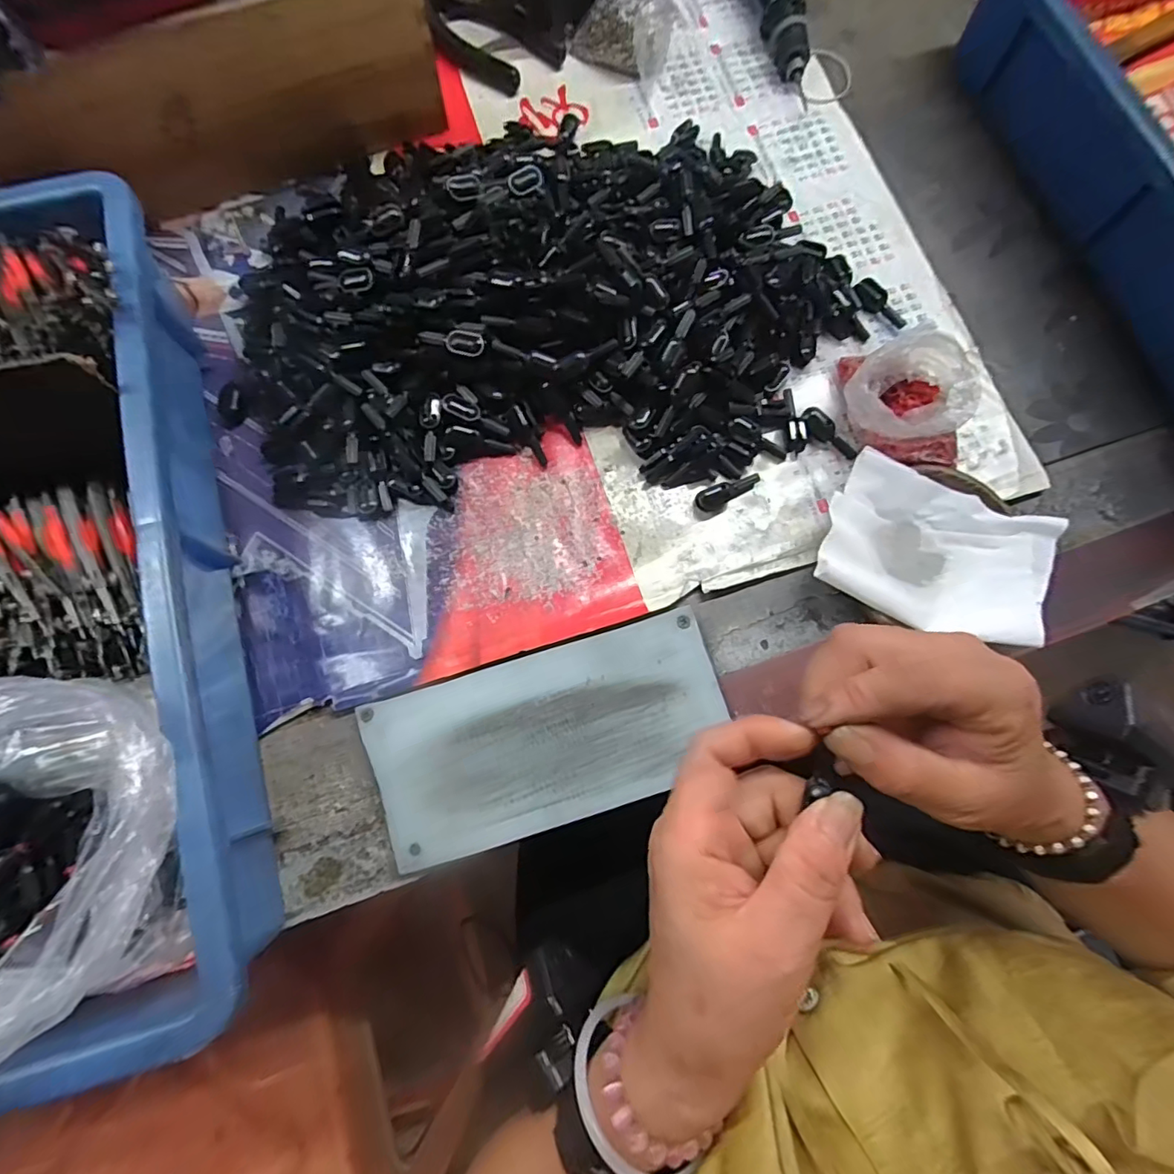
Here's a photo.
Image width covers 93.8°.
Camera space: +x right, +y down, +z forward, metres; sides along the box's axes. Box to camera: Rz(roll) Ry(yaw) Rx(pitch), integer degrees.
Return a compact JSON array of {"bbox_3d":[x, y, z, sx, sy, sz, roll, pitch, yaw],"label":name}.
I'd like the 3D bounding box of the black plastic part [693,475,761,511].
[{"bbox_3d":[0.090,-0.060,0.345,0.043,0.013,0.013,-18,78,-5],"label":"black plastic part"}]

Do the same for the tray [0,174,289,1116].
[{"bbox_3d":[-0.332,0.015,0.276,0.281,0.096,0.425,-16,77,-5],"label":"tray"}]

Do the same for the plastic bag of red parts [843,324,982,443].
[{"bbox_3d":[0.199,-0.118,0.345,0.081,0.041,0.065,-29,79,-8],"label":"plastic bag of red parts"}]

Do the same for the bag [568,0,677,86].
[{"bbox_3d":[0.035,-0.415,0.410,0.061,0.041,0.074,-43,81,-10],"label":"bag"}]

